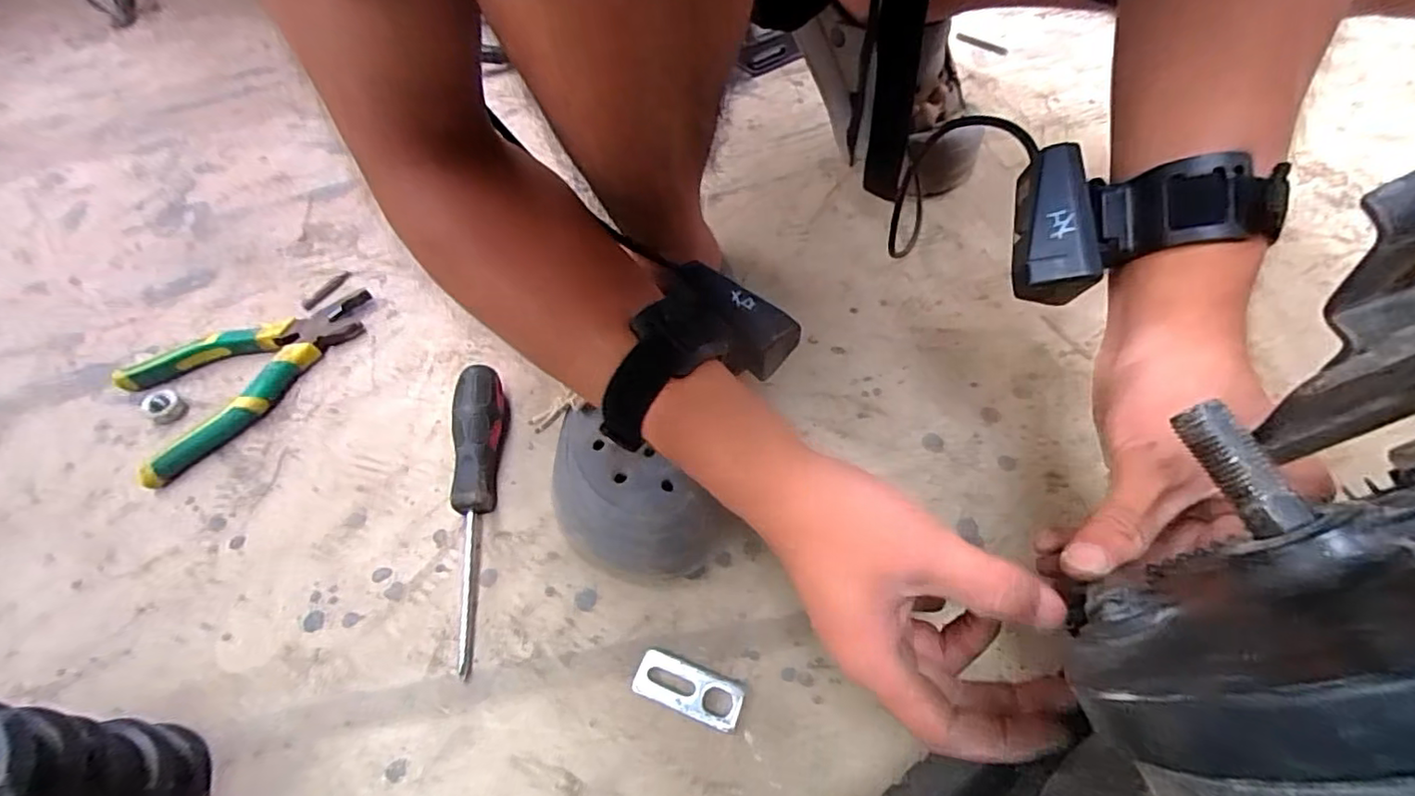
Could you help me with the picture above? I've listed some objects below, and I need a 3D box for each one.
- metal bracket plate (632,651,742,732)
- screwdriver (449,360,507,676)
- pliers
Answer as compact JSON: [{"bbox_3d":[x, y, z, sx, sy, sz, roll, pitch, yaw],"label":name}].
[{"bbox_3d":[-0.011,0.158,0.328,0.060,0.004,0.025,16,60,14],"label":"metal bracket plate"},{"bbox_3d":[-0.149,0.068,0.392,0.031,0.034,0.197,-11,57,-3],"label":"screwdriver"},{"bbox_3d":[-0.379,-0.035,0.488,0.123,0.022,0.195,31,65,22],"label":"pliers"}]

